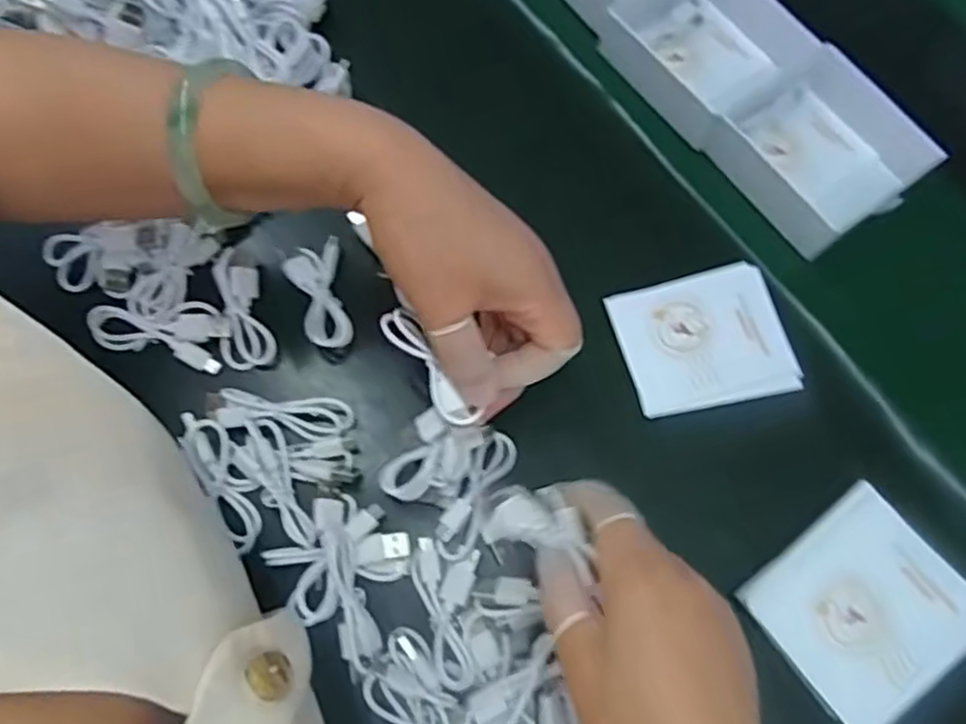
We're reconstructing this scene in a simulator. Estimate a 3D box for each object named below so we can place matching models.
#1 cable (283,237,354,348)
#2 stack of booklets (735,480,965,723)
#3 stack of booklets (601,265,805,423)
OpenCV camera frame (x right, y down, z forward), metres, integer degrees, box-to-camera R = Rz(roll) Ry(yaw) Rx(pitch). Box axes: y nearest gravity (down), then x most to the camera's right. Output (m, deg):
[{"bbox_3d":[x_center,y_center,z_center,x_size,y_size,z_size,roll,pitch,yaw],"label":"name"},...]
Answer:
[{"bbox_3d":[-0.093,-0.037,0.403,0.031,0.010,0.064,-10,72,-8],"label":"cable"},{"bbox_3d":[0.188,0.122,0.354,0.092,0.007,0.085,-35,67,-6],"label":"stack of booklets"},{"bbox_3d":[0.128,-0.012,0.415,0.095,0.007,0.079,-13,72,-9],"label":"stack of booklets"}]

